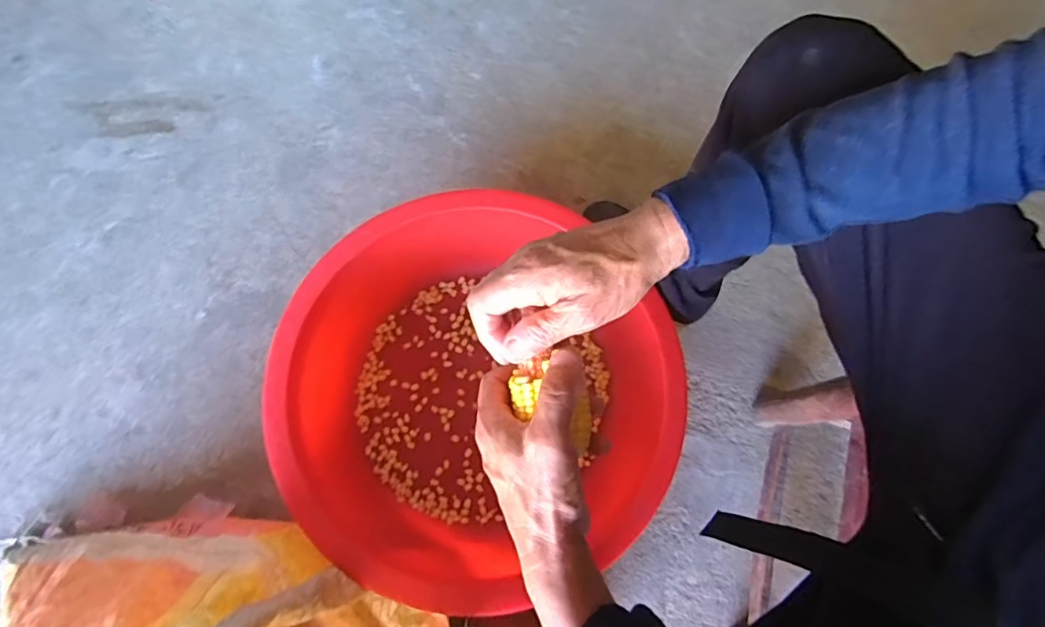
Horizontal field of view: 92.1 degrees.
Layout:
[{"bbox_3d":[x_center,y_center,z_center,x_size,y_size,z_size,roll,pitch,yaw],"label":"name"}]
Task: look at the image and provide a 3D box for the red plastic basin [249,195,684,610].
[{"bbox_3d":[-0.060,0.101,0.704,0.501,0.159,0.495,0,75,-2],"label":"red plastic basin"}]

